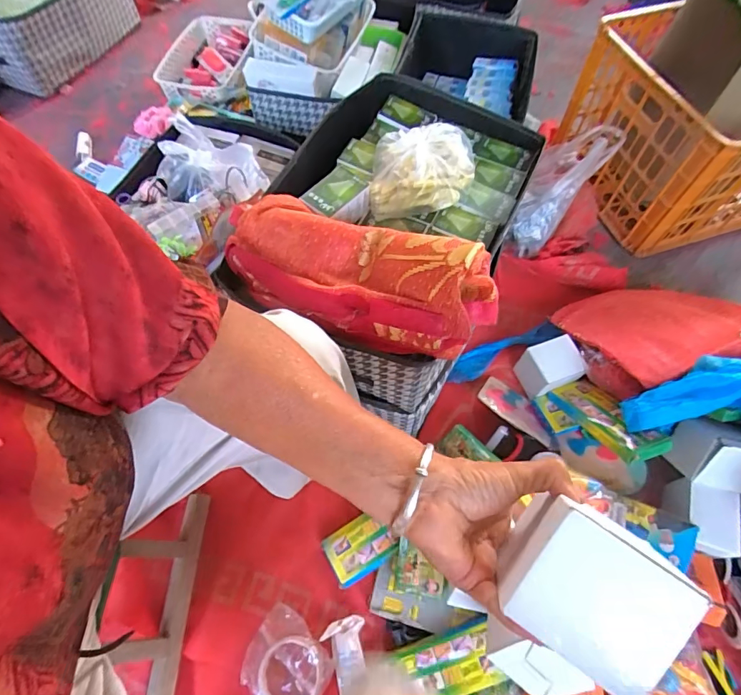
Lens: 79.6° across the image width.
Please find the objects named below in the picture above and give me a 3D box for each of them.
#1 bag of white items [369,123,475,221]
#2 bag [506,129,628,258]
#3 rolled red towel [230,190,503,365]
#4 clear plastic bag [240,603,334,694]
[{"bbox_3d":[0.070,-0.248,0.604,0.146,0.061,0.125,-5,63,-3],"label":"bag of white items"},{"bbox_3d":[0.379,-0.339,0.927,0.130,0.134,0.285,36,68,17],"label":"bag"},{"bbox_3d":[-0.018,-0.086,0.488,0.299,0.081,0.121,22,65,11],"label":"rolled red towel"},{"bbox_3d":[-0.121,0.441,0.614,0.121,0.024,0.104,39,69,18],"label":"clear plastic bag"}]

